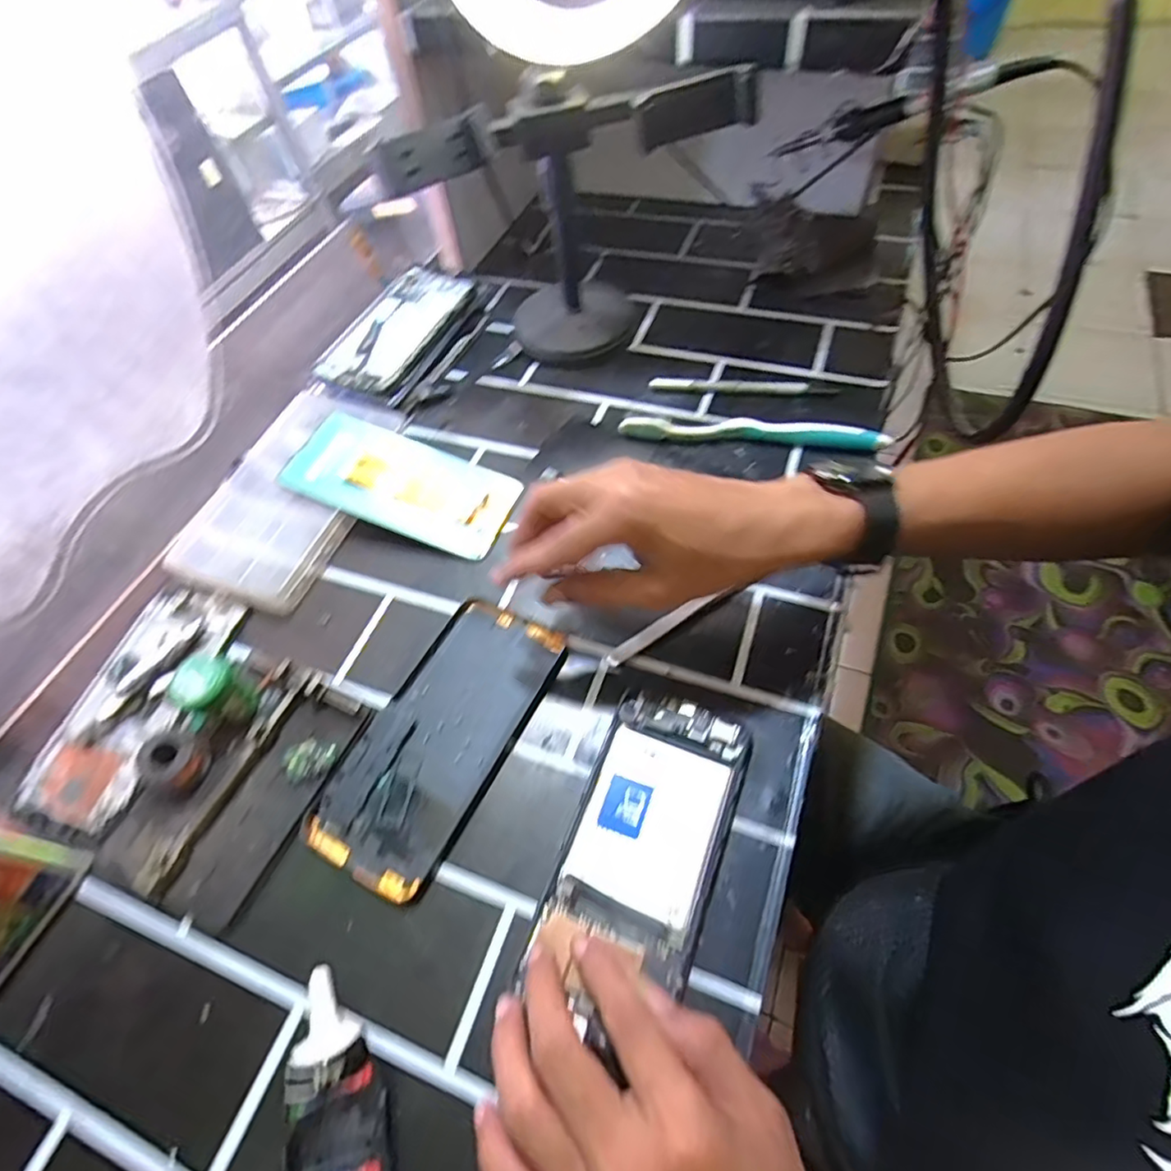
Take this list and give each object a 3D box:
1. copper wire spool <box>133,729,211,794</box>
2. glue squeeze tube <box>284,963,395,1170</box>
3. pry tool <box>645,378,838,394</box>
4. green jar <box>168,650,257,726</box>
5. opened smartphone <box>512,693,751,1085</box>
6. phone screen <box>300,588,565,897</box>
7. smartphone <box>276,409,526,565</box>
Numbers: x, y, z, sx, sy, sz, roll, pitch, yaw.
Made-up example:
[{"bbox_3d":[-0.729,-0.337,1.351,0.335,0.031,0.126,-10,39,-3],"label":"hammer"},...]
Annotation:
[{"bbox_3d":[-0.226,0.097,0.342,0.033,0.027,0.027,20,61,19],"label":"copper wire spool"},{"bbox_3d":[-0.106,0.214,0.248,0.047,0.030,0.098,-17,56,-4],"label":"glue squeeze tube"},{"bbox_3d":[0.123,-0.158,0.484,0.142,0.008,0.015,3,57,9],"label":"pry tool"},{"bbox_3d":[-0.207,0.061,0.350,0.031,0.046,0.030,23,62,20],"label":"green jar"},{"bbox_3d":[0.027,0.127,0.300,0.070,0.011,0.153,19,60,12],"label":"opened smartphone"},{"bbox_3d":[-0.080,0.082,0.347,0.077,0.004,0.162,21,61,19],"label":"phone screen"},{"bbox_3d":[-0.129,-0.073,0.438,0.156,0.008,0.074,22,62,3],"label":"smartphone"}]

